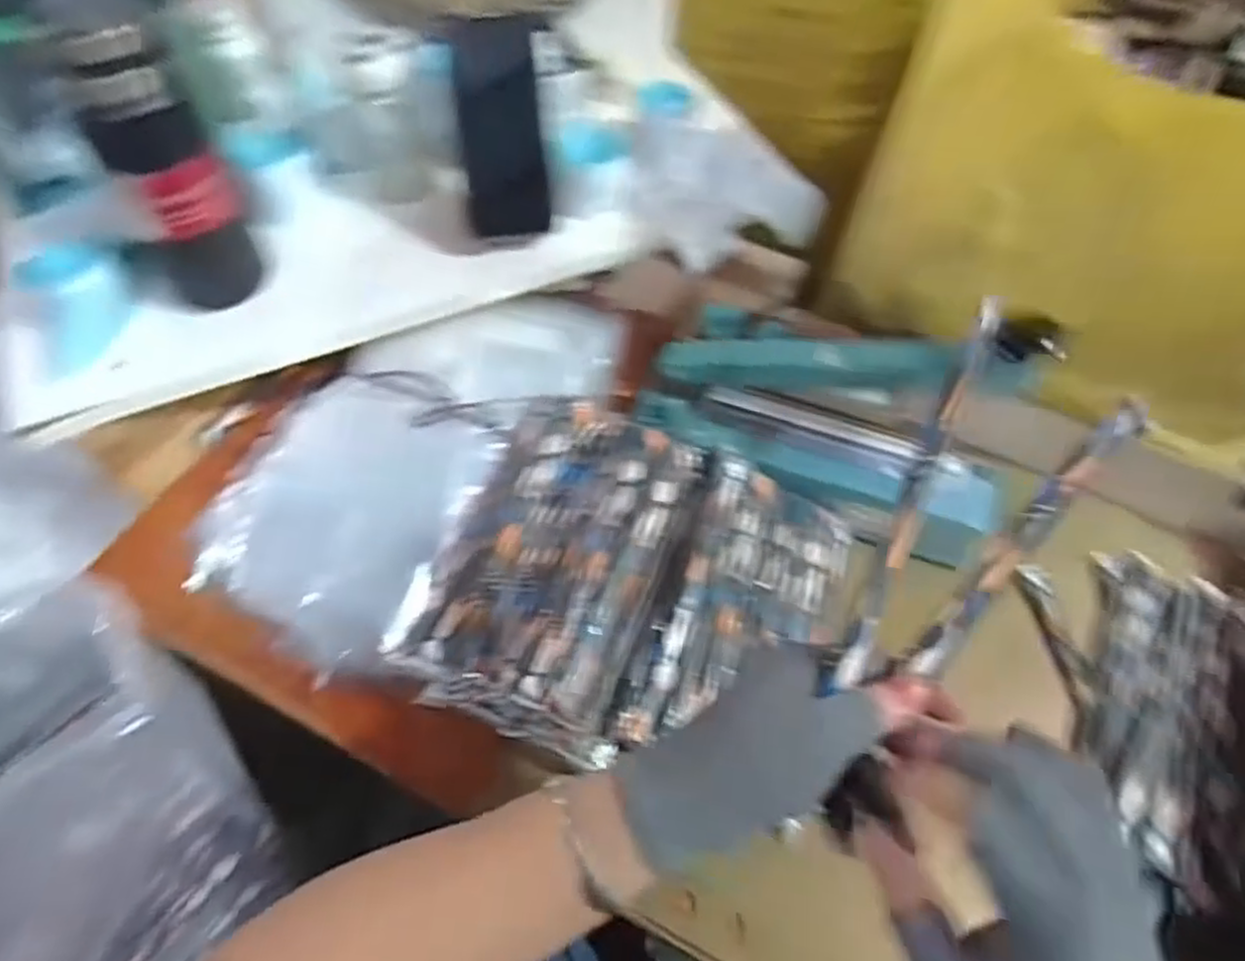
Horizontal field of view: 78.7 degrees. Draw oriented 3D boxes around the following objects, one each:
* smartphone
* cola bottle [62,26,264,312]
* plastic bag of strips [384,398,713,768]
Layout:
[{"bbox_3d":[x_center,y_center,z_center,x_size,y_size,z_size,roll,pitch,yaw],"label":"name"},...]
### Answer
[{"bbox_3d":[-0.097,-0.286,0.622,0.066,0.159,0.006,-10,24,-18],"label":"smartphone"},{"bbox_3d":[-0.331,-0.223,0.560,0.077,0.223,0.077,-27,62,-19],"label":"cola bottle"},{"bbox_3d":[-0.041,0.060,0.577,0.155,0.060,0.252,20,58,10],"label":"plastic bag of strips"}]

